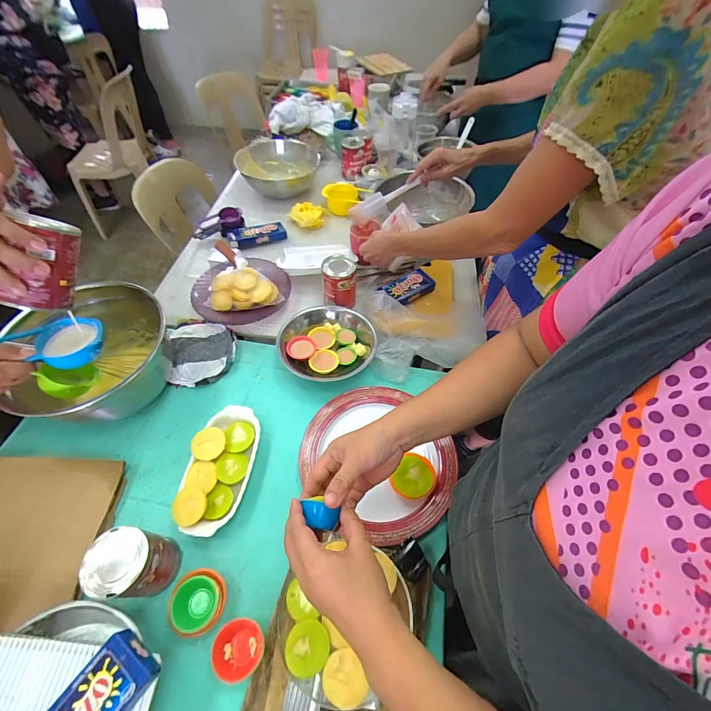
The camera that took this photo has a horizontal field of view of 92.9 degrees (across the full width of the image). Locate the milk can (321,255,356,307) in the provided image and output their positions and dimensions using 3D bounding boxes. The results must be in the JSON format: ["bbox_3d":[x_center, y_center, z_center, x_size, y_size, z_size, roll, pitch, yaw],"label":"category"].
[{"bbox_3d":[-0.035,-0.158,0.729,0.068,0.097,0.074,0,54,0],"label":"milk can"}]

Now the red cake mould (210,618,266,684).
[{"bbox_3d":[-0.141,0.358,0.412,0.057,0.026,0.057,0,54,-1],"label":"red cake mould"}]

